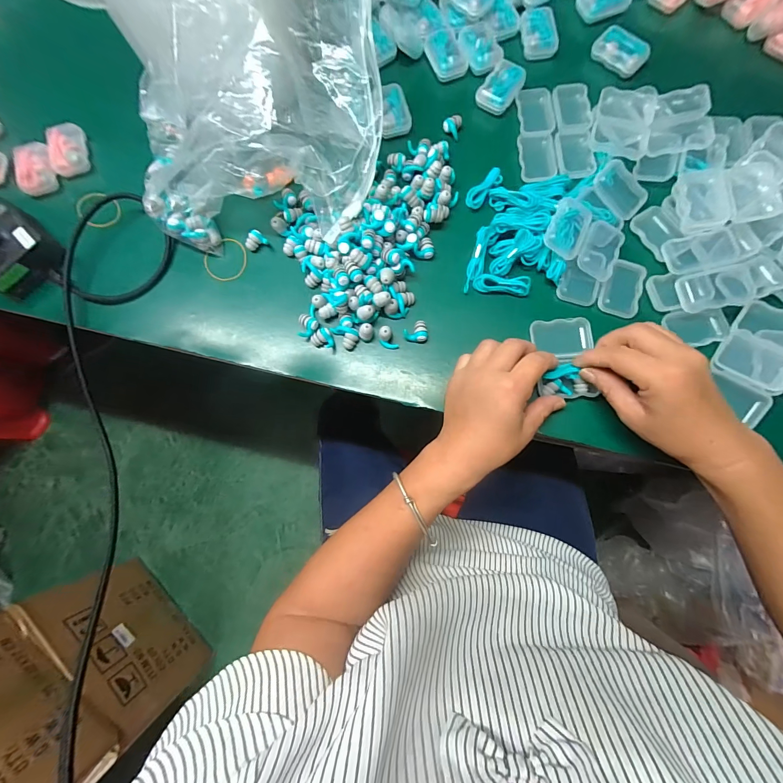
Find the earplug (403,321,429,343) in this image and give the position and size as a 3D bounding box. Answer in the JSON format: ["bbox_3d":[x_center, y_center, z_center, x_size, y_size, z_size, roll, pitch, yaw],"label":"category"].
[{"bbox_3d":[0.023,-0.056,0.333,0.023,0.012,0.020,-11,80,1],"label":"earplug"}]

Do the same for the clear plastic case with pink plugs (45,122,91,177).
[{"bbox_3d":[-0.354,-0.265,0.377,0.031,0.025,0.049,-7,81,1],"label":"clear plastic case with pink plugs"}]

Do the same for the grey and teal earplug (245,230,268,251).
[{"bbox_3d":[-0.141,-0.155,0.354,0.021,0.017,0.013,-33,81,-3],"label":"grey and teal earplug"}]

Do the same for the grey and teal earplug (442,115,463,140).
[{"bbox_3d":[0.065,-0.285,0.368,0.019,0.010,0.024,14,82,5],"label":"grey and teal earplug"}]

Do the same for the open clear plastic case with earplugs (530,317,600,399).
[{"bbox_3d":[0.162,-0.032,0.318,0.054,0.020,0.074,-3,81,2],"label":"open clear plastic case with earplugs"}]

